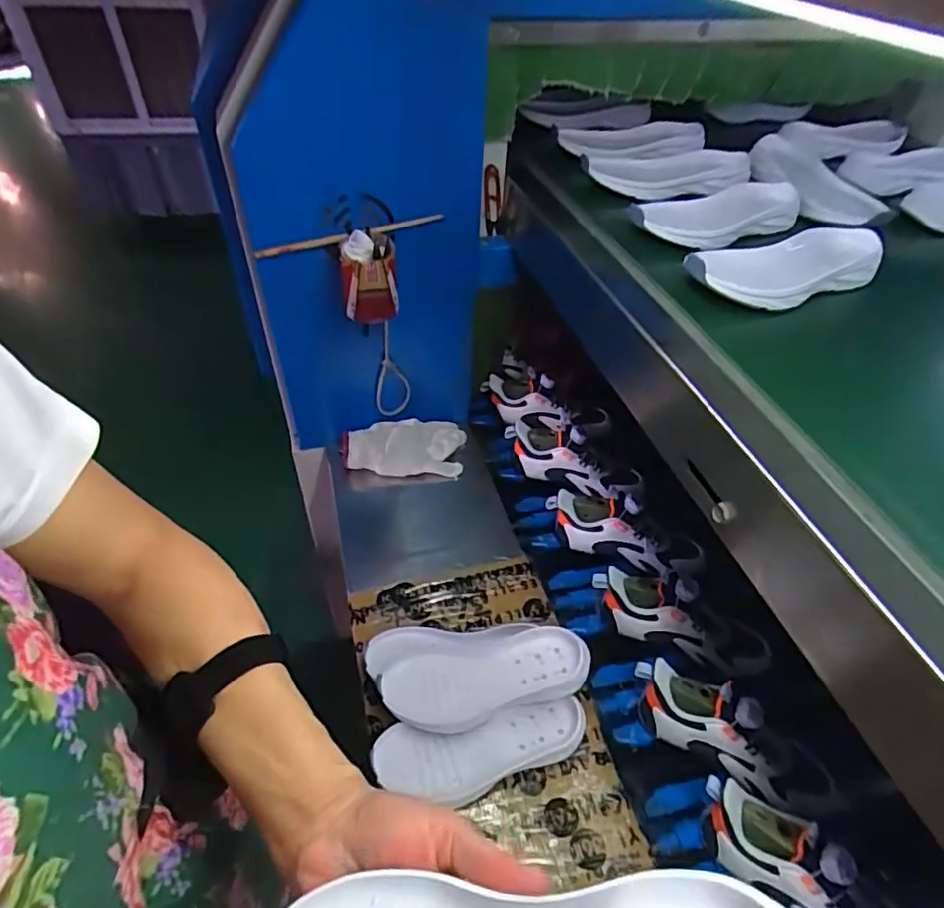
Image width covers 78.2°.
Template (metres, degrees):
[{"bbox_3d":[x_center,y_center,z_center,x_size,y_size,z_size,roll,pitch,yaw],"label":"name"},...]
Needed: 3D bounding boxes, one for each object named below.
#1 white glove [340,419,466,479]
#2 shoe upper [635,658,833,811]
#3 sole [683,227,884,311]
[{"bbox_3d":[-0.104,-0.012,0.890,0.188,0.040,0.092,-2,45,-5],"label":"white glove"},{"bbox_3d":[0.273,0.296,0.611,0.228,0.106,0.077,31,50,7],"label":"shoe upper"},{"bbox_3d":[0.298,-0.184,0.560,0.199,0.032,0.087,-18,48,-20],"label":"sole"}]

